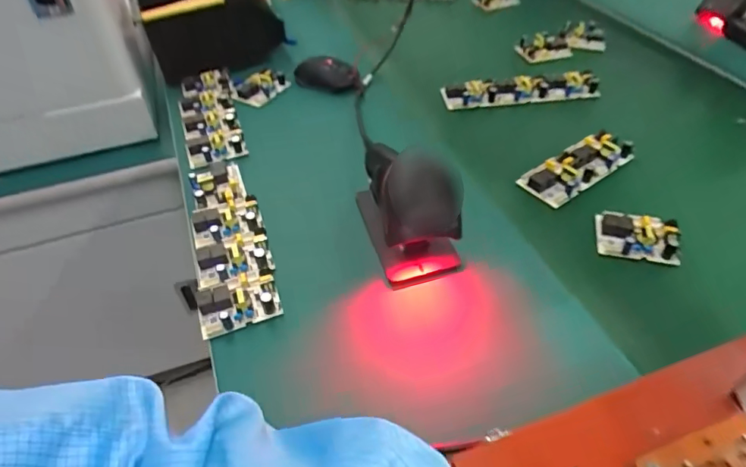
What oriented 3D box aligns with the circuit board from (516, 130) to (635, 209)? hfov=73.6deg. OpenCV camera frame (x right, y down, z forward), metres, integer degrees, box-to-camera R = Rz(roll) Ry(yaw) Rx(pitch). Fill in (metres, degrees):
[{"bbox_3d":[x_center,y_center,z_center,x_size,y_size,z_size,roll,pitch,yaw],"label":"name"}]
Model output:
[{"bbox_3d":[0.264,-0.087,0.637,0.159,0.027,0.056,-28,50,-21],"label":"circuit board"}]

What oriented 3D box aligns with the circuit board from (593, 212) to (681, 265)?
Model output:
[{"bbox_3d":[0.290,0.001,0.548,0.081,0.022,0.055,7,47,11],"label":"circuit board"}]

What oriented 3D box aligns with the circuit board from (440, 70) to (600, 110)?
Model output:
[{"bbox_3d":[0.229,-0.226,0.780,0.241,0.020,0.052,-4,46,0],"label":"circuit board"}]

